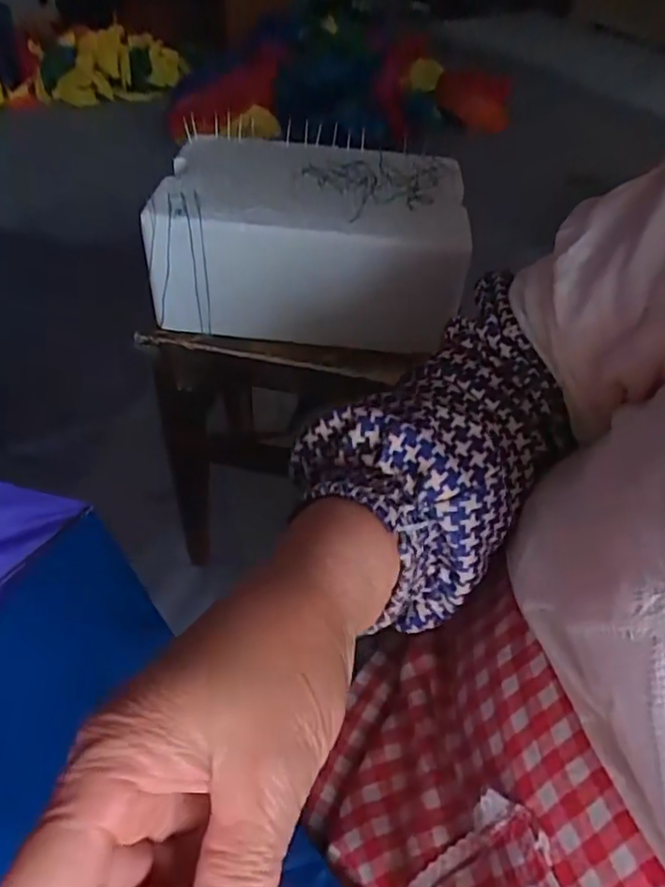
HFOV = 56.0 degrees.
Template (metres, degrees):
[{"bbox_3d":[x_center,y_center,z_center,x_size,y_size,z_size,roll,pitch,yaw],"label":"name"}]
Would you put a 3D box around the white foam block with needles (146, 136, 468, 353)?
[{"bbox_3d":[-0.021,-0.215,0.653,0.297,0.146,0.196,3,46,0],"label":"white foam block with needles"}]

